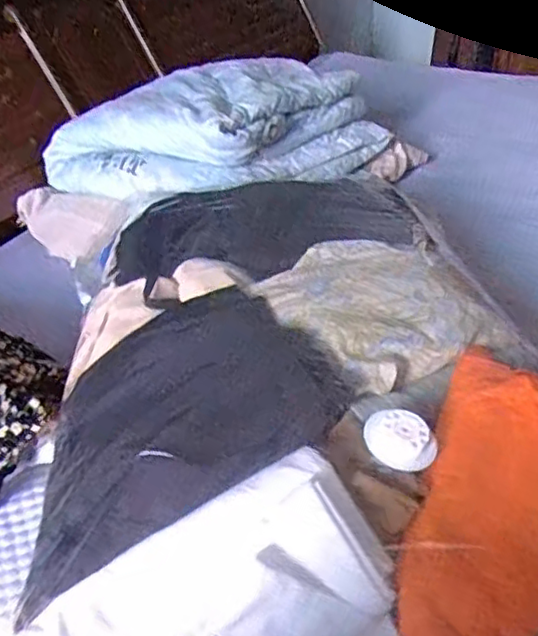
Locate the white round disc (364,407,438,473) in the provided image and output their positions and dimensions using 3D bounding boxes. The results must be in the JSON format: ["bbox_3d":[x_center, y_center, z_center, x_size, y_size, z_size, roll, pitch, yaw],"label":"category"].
[{"bbox_3d":[0.093,0.086,0.463,0.043,0.010,0.049,-33,72,-12],"label":"white round disc"}]

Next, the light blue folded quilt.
[{"bbox_3d":[-0.061,-0.316,1.078,0.536,0.138,0.301,-26,41,-30],"label":"light blue folded quilt"}]

